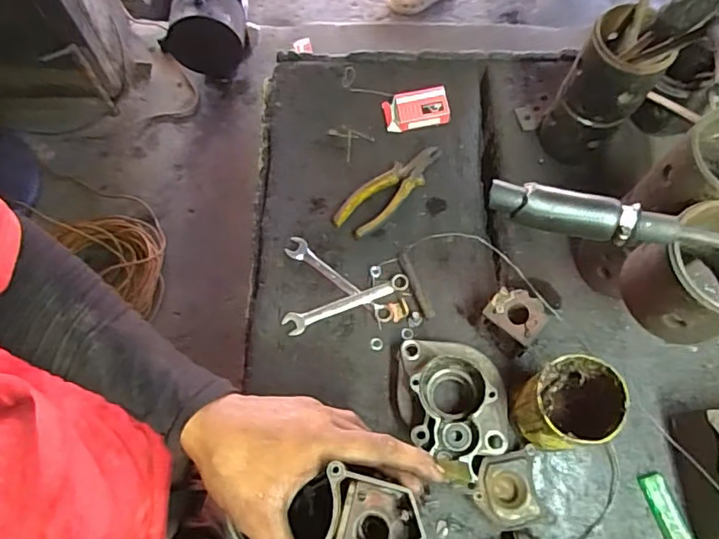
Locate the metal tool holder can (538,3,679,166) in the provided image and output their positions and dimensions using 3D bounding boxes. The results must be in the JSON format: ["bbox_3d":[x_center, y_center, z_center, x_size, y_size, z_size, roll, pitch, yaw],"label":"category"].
[{"bbox_3d":[0.258,-0.183,0.602,0.079,0.188,0.078,0,69,-1],"label":"metal tool holder can"}]

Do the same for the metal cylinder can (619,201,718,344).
[{"bbox_3d":[0.257,0.004,0.406,0.085,0.083,0.083,0,69,-1],"label":"metal cylinder can"}]

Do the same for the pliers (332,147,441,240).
[{"bbox_3d":[0.036,-0.100,0.658,0.053,0.020,0.155,43,74,14],"label":"pliers"}]

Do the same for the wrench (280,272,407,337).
[{"bbox_3d":[-0.014,0.039,0.610,0.144,0.006,0.023,-19,70,-8],"label":"wrench"}]

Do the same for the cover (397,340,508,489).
[{"bbox_3d":[0.092,0.135,0.539,0.102,0.063,0.142,-5,69,-3],"label":"cover"}]

